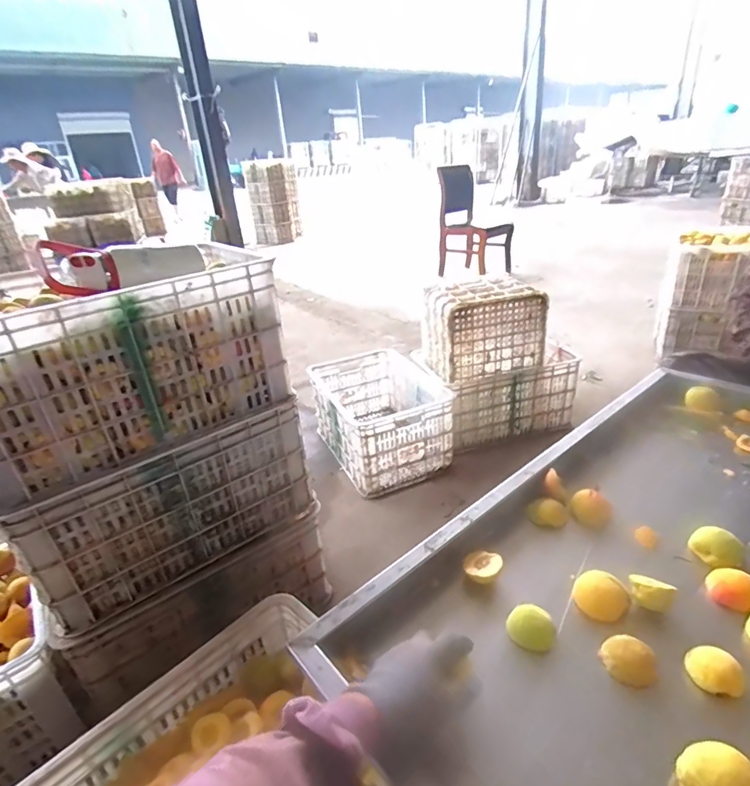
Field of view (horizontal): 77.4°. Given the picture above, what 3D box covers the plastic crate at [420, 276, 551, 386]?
[{"bbox_3d":[0.378,-0.231,1.663,0.348,0.281,0.256,-10,27,-9],"label":"plastic crate"}]

